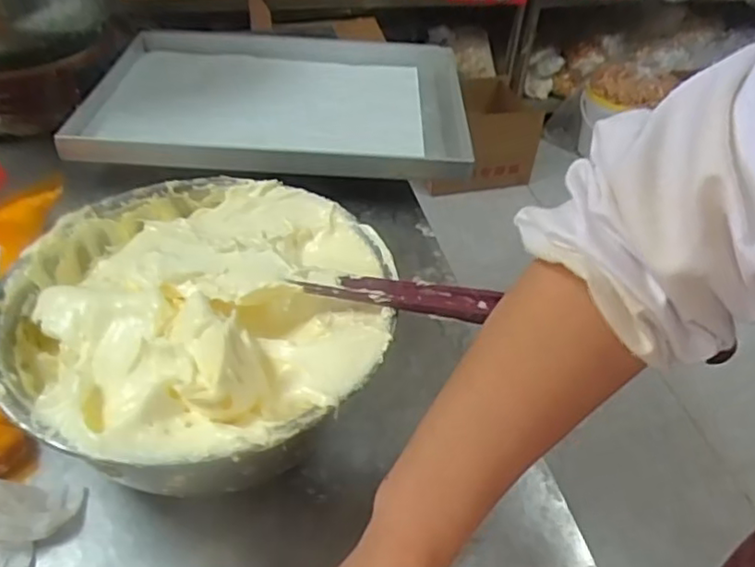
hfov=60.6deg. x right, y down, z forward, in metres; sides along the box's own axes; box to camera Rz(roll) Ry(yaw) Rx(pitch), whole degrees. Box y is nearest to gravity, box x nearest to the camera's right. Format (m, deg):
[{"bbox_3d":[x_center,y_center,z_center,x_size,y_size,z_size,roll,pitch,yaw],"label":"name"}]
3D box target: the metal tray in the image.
[{"bbox_3d":[-0.111,-0.231,0.812,0.437,0.063,0.342,2,42,-3],"label":"metal tray"}]

